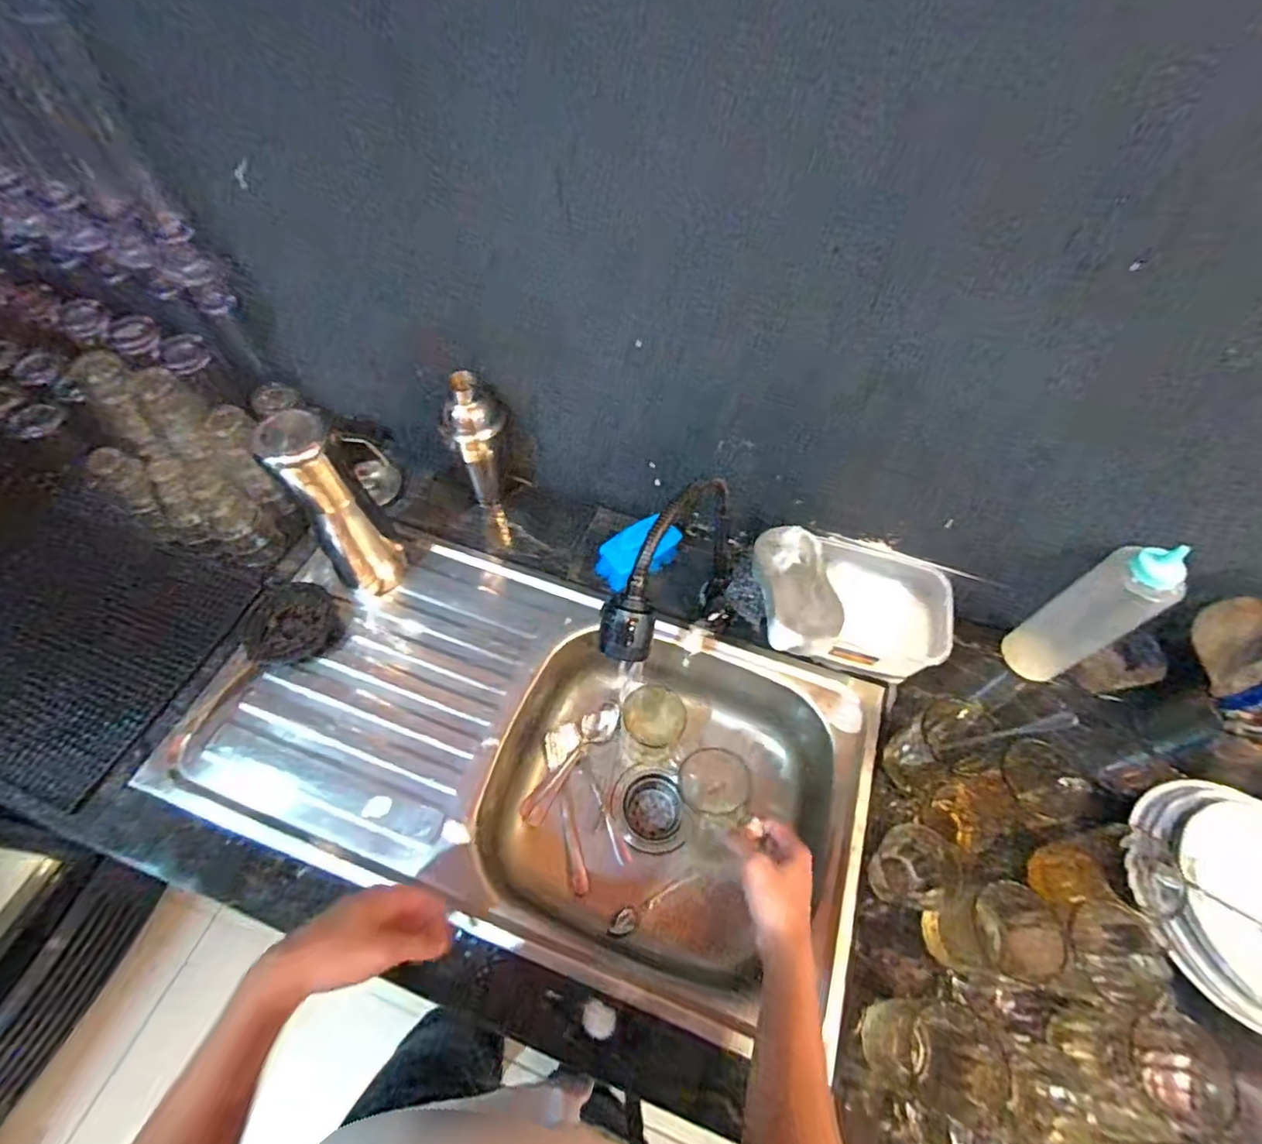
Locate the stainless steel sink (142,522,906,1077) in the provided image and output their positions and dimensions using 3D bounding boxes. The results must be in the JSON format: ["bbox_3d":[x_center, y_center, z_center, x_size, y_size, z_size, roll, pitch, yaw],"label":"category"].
[{"bbox_3d":[-0.107,0.217,0.724,0.742,0.154,0.406,18,59,9],"label":"stainless steel sink"}]

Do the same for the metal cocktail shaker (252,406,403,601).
[{"bbox_3d":[-0.332,-0.067,0.675,0.078,0.253,0.064,-33,65,-21],"label":"metal cocktail shaker"}]

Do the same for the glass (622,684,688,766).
[{"bbox_3d":[0.027,0.199,0.746,0.075,0.129,0.064,-2,58,-3],"label":"glass"}]

